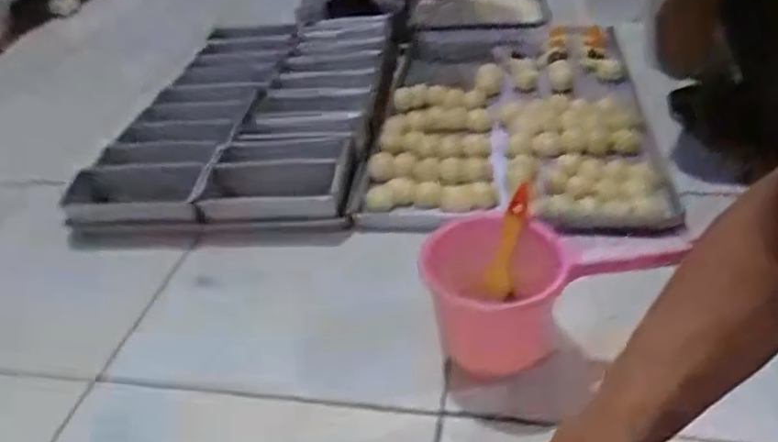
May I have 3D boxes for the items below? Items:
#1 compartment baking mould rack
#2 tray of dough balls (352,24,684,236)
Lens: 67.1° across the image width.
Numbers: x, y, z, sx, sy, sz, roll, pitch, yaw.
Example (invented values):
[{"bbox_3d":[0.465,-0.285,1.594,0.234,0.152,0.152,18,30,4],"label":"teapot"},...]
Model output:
[{"bbox_3d":[-0.241,-0.227,1.112,0.473,0.079,0.694,-2,37,7],"label":"compartment baking mould rack"},{"bbox_3d":[0.211,-0.205,1.040,0.453,0.071,0.663,2,38,11],"label":"tray of dough balls"}]

